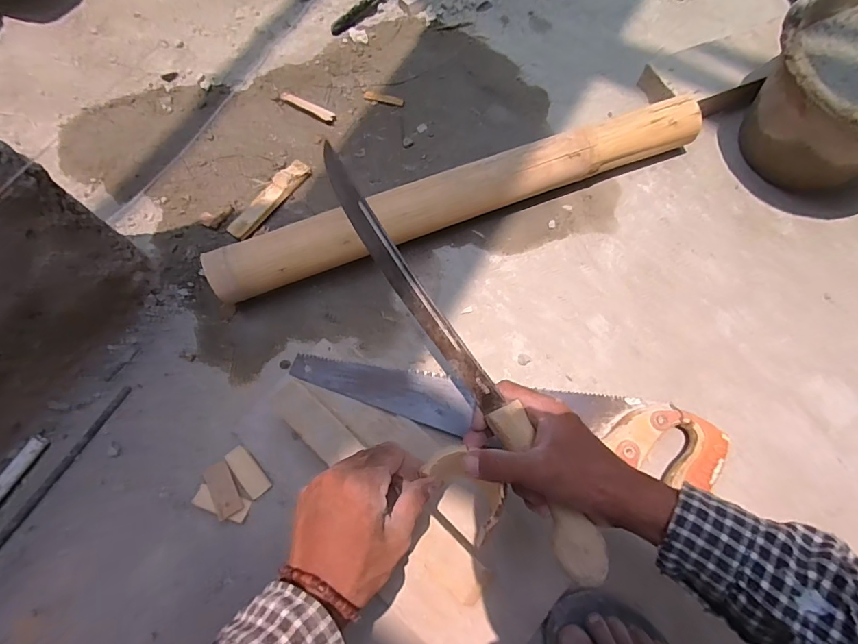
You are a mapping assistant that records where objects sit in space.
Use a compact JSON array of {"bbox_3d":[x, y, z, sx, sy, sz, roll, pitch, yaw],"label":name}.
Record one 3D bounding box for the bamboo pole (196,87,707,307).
[{"bbox_3d":[0.052,-0.163,0.600,0.673,0.076,0.069,-21,71,-7],"label":"bamboo pole"}]

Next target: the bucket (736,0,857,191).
[{"bbox_3d":[0.538,-0.282,0.588,0.237,0.162,0.231,-32,74,-11],"label":"bucket"}]

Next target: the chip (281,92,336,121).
[{"bbox_3d":[-0.186,-0.330,0.690,0.095,0.007,0.016,28,72,10],"label":"chip"}]

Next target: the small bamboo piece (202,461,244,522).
[{"bbox_3d":[-0.228,0.186,0.498,0.028,0.010,0.059,-28,72,-9],"label":"small bamboo piece"}]

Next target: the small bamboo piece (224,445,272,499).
[{"bbox_3d":[-0.205,0.169,0.509,0.024,0.007,0.060,-38,74,-12],"label":"small bamboo piece"}]

